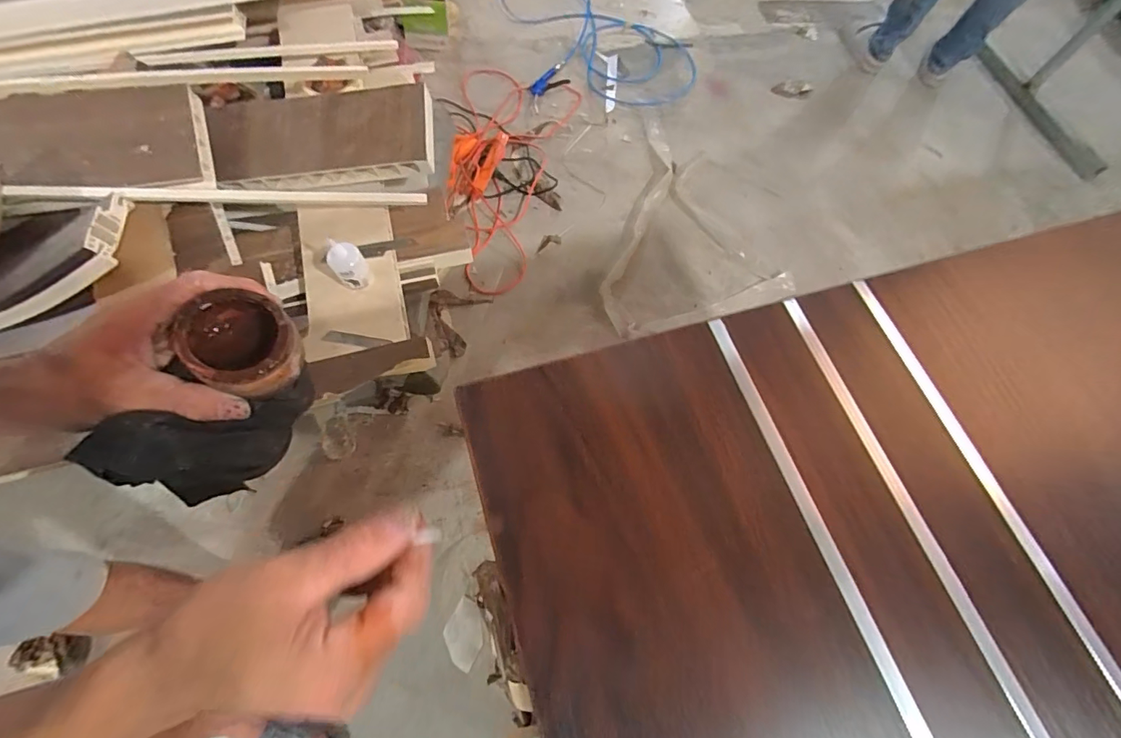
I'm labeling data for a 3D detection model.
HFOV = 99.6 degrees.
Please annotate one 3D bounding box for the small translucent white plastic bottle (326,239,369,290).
[{"bbox_3d":[-0.319,-0.156,0.714,0.049,0.083,0.052,-37,74,-19],"label":"small translucent white plastic bottle"}]

